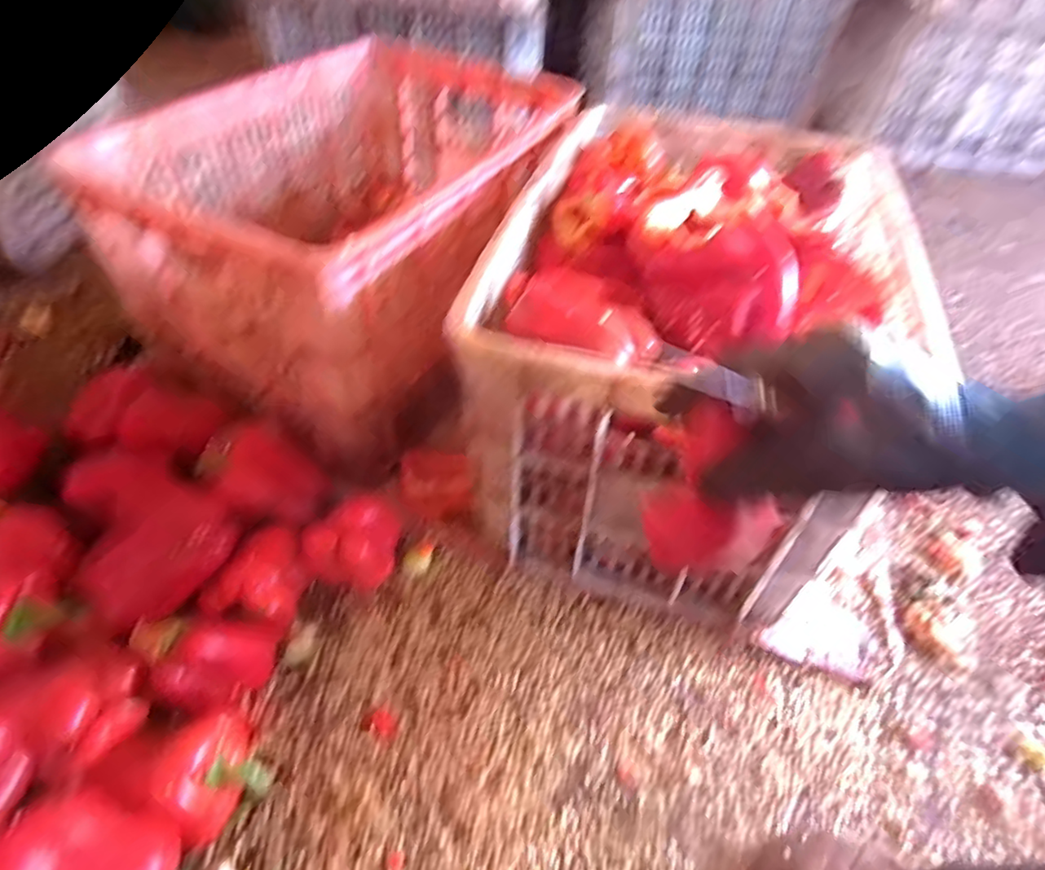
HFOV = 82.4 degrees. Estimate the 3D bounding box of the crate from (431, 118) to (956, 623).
[{"bbox_3d":[0.175,-0.142,0.644,0.344,0.262,0.531,16,49,10],"label":"crate"}]

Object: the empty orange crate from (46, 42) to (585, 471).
[{"bbox_3d":[-0.189,-0.274,0.749,0.365,0.236,0.554,19,49,13],"label":"empty orange crate"}]

